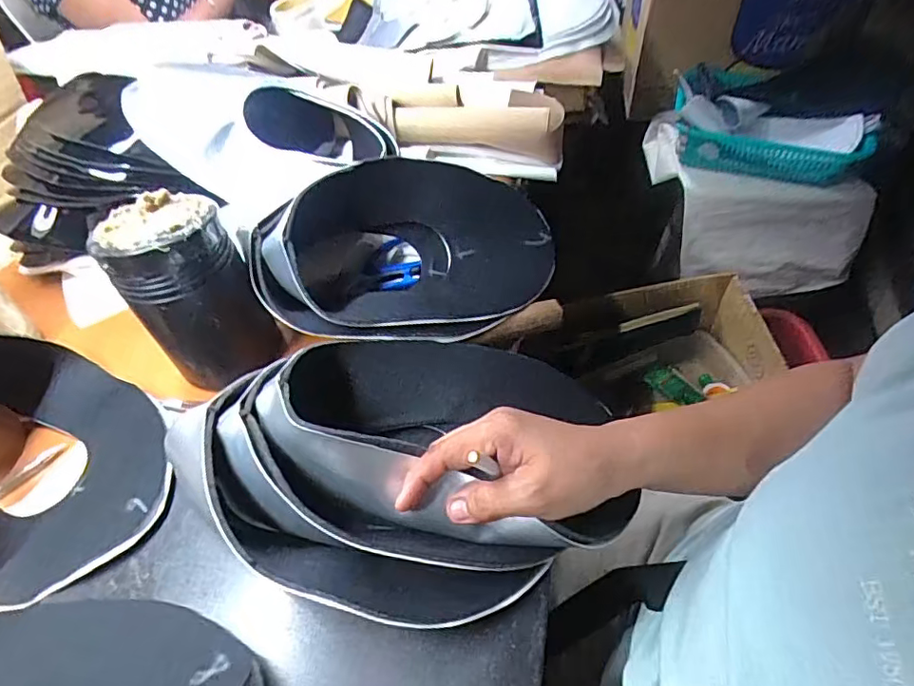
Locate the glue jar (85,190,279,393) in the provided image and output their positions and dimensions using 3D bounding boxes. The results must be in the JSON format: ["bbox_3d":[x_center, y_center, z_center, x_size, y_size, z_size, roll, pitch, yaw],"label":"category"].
[{"bbox_3d":[-0.221,-0.038,0.473,0.090,0.163,0.090,-3,50,4],"label":"glue jar"}]

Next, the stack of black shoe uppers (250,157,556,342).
[{"bbox_3d":[-0.042,-0.076,0.491,0.245,0.105,0.153,1,50,8],"label":"stack of black shoe uppers"}]

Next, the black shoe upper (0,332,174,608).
[{"bbox_3d":[-0.319,0.073,0.406,0.219,0.088,0.156,30,59,28],"label":"black shoe upper"}]

